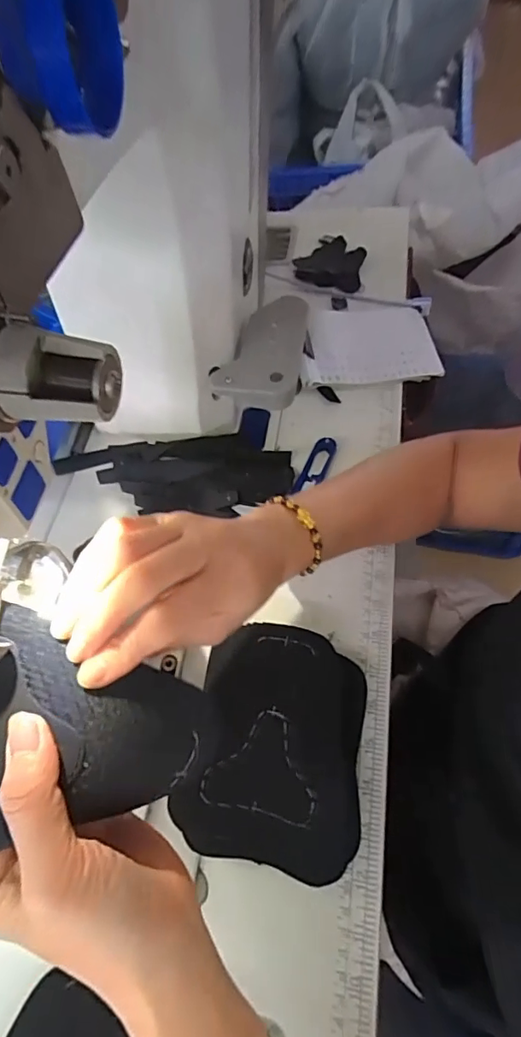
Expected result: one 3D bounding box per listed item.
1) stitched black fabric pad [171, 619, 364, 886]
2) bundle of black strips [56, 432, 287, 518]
[{"bbox_3d":[0.012,0.148,0.343,0.107,0.034,0.143,7,62,13],"label":"stitched black fabric pad"},{"bbox_3d":[-0.078,-0.043,0.460,0.209,0.016,0.080,0,61,0],"label":"bundle of black strips"}]

